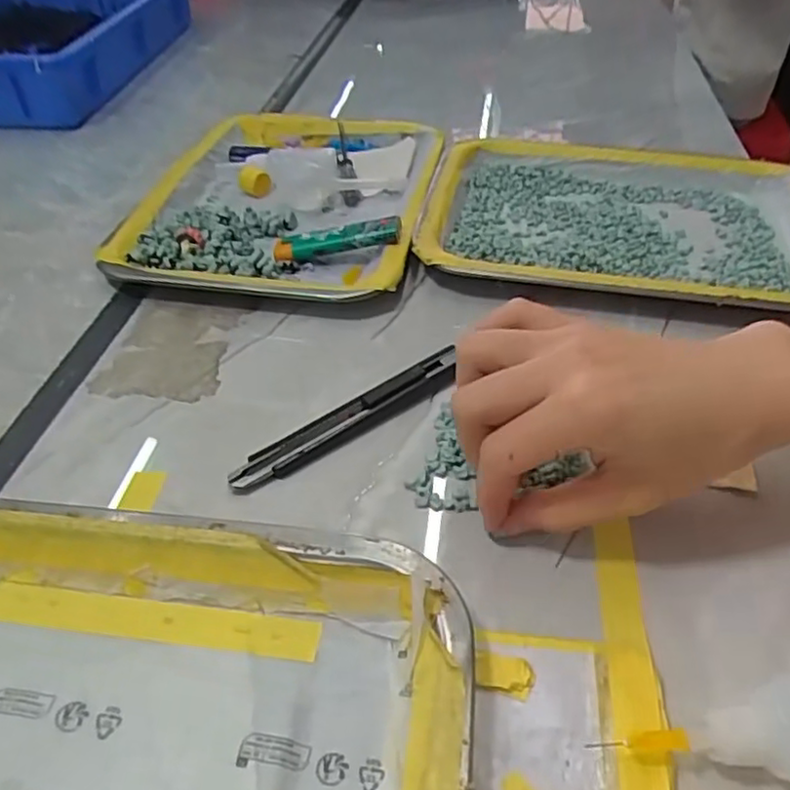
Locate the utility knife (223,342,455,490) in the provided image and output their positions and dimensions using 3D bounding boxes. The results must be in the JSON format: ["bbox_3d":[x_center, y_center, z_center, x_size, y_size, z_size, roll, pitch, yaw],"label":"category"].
[{"bbox_3d":[-0.019,0.009,0.328,0.132,0.010,0.015,-29,48,-29],"label":"utility knife"}]

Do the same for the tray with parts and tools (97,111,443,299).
[{"bbox_3d":[-0.074,-0.151,0.488,0.195,0.024,0.263,5,41,7],"label":"tray with parts and tools"}]

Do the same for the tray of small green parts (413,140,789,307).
[{"bbox_3d":[0.157,-0.118,0.450,0.264,0.019,0.189,7,42,8],"label":"tray of small green parts"}]

